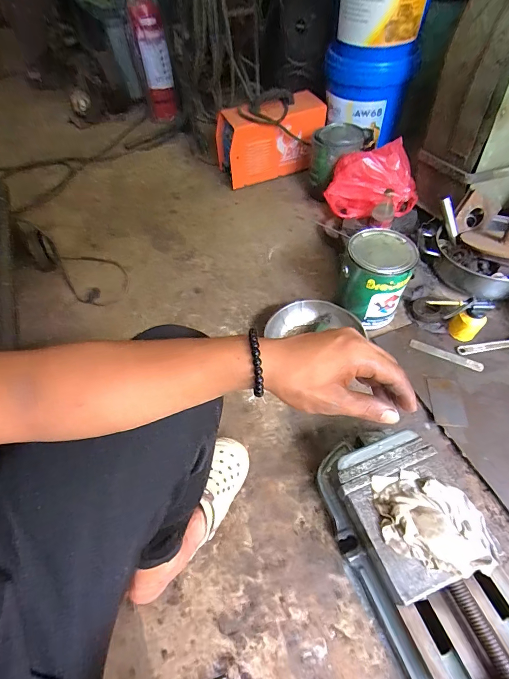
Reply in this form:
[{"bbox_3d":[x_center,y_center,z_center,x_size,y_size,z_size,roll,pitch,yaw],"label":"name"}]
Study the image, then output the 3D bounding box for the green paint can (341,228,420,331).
[{"bbox_3d":[0.308,-0.157,0.883,0.156,0.186,0.166,17,54,17],"label":"green paint can"}]

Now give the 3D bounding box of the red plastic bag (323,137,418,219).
[{"bbox_3d":[0.381,-0.497,1.106,0.288,0.157,0.223,9,52,11],"label":"red plastic bag"}]

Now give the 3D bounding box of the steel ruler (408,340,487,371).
[{"bbox_3d":[0.459,0.038,0.823,0.166,0.004,0.023,23,60,15],"label":"steel ruler"}]

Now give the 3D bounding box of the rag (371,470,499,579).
[{"bbox_3d":[0.283,0.282,0.538,0.170,0.034,0.134,4,51,8],"label":"rag"}]

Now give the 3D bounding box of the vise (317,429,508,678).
[{"bbox_3d":[0.287,0.380,0.563,0.201,0.142,0.460,-22,53,-13],"label":"vise"}]

